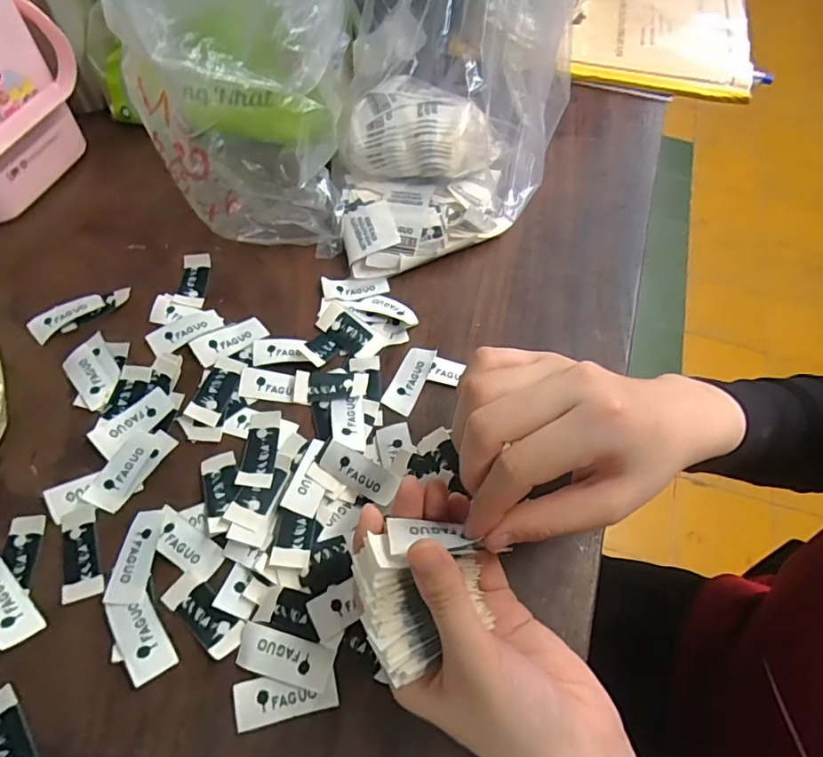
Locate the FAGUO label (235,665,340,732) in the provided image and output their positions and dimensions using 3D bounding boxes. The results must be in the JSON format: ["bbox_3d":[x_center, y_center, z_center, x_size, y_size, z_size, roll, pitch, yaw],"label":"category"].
[{"bbox_3d":[-0.059,0.150,0.248,0.047,0.004,0.019,-9,57,-10],"label":"FAGUO label"}]

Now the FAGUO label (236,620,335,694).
[{"bbox_3d":[-0.061,0.136,0.256,0.046,0.004,0.020,16,64,2],"label":"FAGUO label"}]

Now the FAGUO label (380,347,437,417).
[{"bbox_3d":[-0.001,0.000,0.339,0.020,0.010,0.047,22,57,10],"label":"FAGUO label"}]

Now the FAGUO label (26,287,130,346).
[{"bbox_3d":[-0.220,-0.046,0.349,0.061,0.004,0.024,-35,65,-24],"label":"FAGUO label"}]

